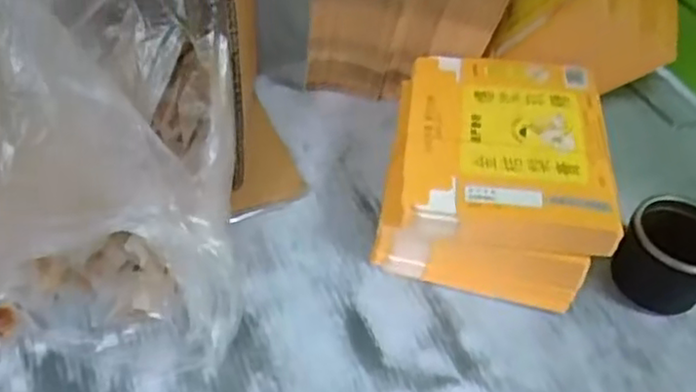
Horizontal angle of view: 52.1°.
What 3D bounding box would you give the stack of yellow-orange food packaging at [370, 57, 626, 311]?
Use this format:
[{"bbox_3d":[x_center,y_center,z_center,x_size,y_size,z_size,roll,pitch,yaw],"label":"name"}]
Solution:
[{"bbox_3d":[0.104,-0.019,0.525,0.148,0.080,0.179,9,47,2],"label":"stack of yellow-orange food packaging"}]

